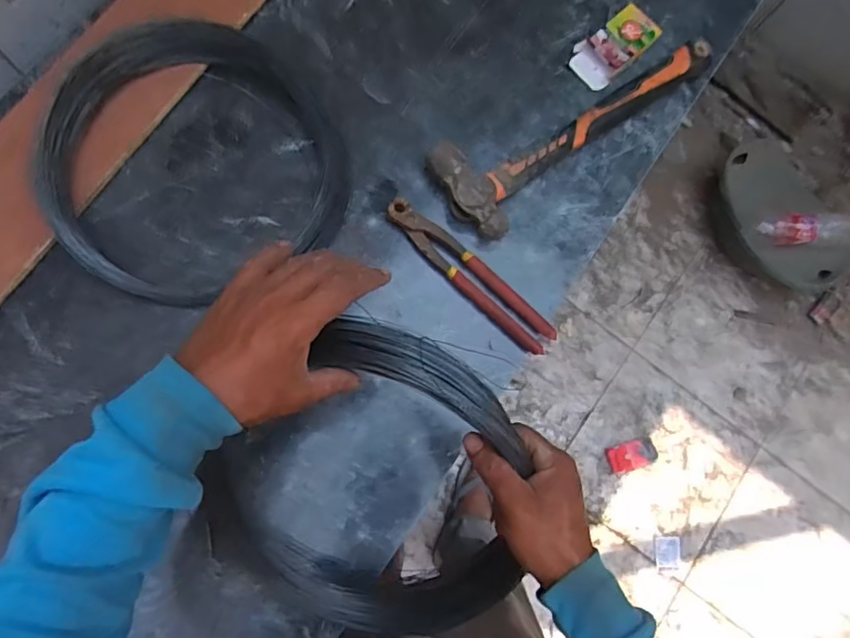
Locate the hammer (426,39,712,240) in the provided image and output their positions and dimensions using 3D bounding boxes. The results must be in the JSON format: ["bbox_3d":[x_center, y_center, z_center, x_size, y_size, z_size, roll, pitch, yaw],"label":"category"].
[{"bbox_3d":[0.185,-0.203,0.630,0.353,0.043,0.115,-25,81,-11],"label":"hammer"}]

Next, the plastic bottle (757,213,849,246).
[{"bbox_3d":[0.980,-0.233,1.463,0.252,0.057,0.078,-3,80,0],"label":"plastic bottle"}]

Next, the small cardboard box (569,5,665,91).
[{"bbox_3d":[0.224,-0.322,0.674,0.109,0.016,0.058,-39,84,-12],"label":"small cardboard box"}]

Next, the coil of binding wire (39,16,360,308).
[{"bbox_3d":[-0.238,-0.170,0.577,0.292,0.075,0.279,1,78,-6],"label":"coil of binding wire"}]

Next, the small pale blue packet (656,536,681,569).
[{"bbox_3d":[0.582,0.557,1.365,0.061,0.009,0.072,7,77,-5],"label":"small pale blue packet"}]

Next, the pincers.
[{"bbox_3d":[0.047,-0.048,0.604,0.218,0.016,0.036,43,77,4],"label":"pincers"}]

